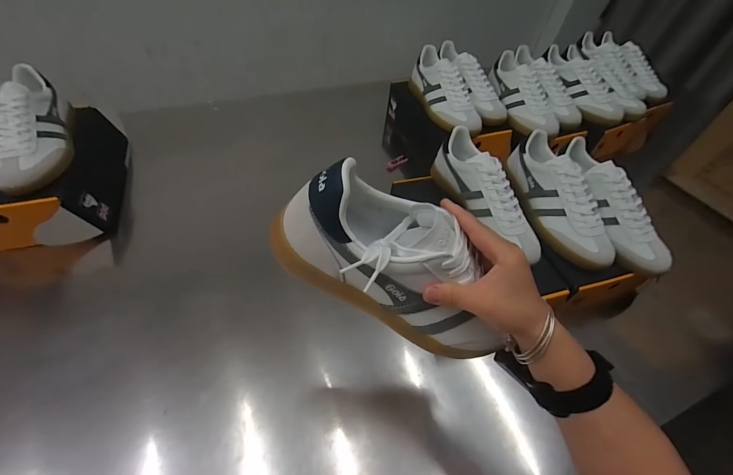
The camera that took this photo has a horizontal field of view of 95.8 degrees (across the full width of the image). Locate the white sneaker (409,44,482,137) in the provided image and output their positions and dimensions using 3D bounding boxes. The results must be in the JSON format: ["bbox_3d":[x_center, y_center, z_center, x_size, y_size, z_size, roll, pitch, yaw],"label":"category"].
[{"bbox_3d":[0.195,-0.370,0.854,0.088,0.098,0.284,-16,67,-18],"label":"white sneaker"}]

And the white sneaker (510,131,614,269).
[{"bbox_3d":[0.354,-0.073,0.607,0.092,0.087,0.268,-7,52,-12],"label":"white sneaker"}]

